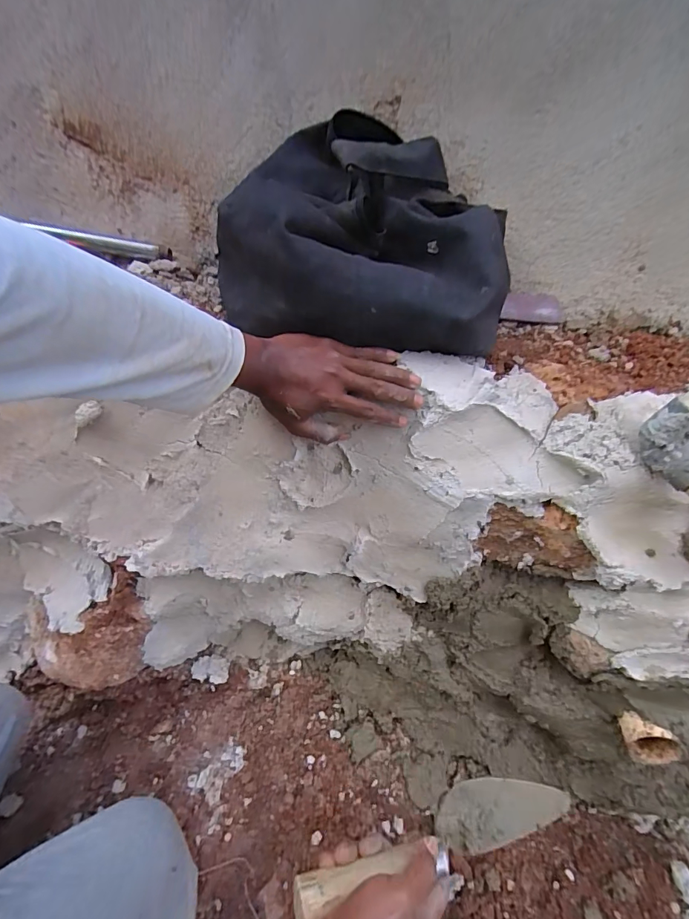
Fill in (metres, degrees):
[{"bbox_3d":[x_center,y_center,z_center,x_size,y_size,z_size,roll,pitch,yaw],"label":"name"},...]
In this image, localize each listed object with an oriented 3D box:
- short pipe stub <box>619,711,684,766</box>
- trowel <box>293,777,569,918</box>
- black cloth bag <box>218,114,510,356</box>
[{"bbox_3d":[0.387,0.351,0.532,0.068,0.064,0.030,12,30,8],"label":"short pipe stub"},{"bbox_3d":[0.086,0.348,0.391,0.278,0.057,0.046,2,30,-24],"label":"trowel"},{"bbox_3d":[0.012,-0.271,0.484,0.294,0.096,0.307,-4,68,-5],"label":"black cloth bag"}]

